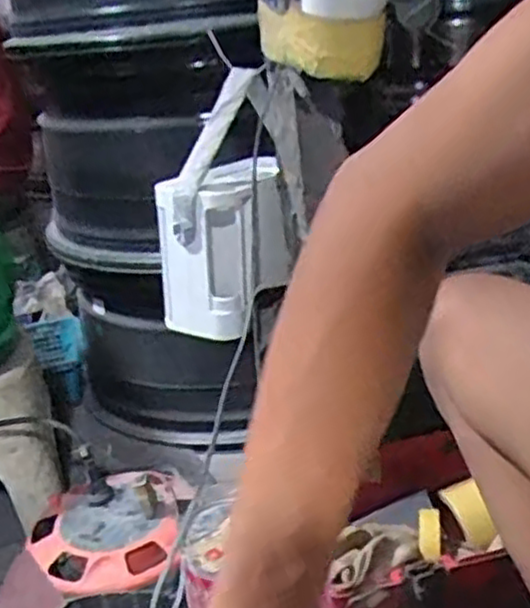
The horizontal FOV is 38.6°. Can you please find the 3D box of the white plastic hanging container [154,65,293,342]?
[{"bbox_3d":[-0.042,-0.099,0.784,0.092,0.225,0.143,12,27,35],"label":"white plastic hanging container"}]

